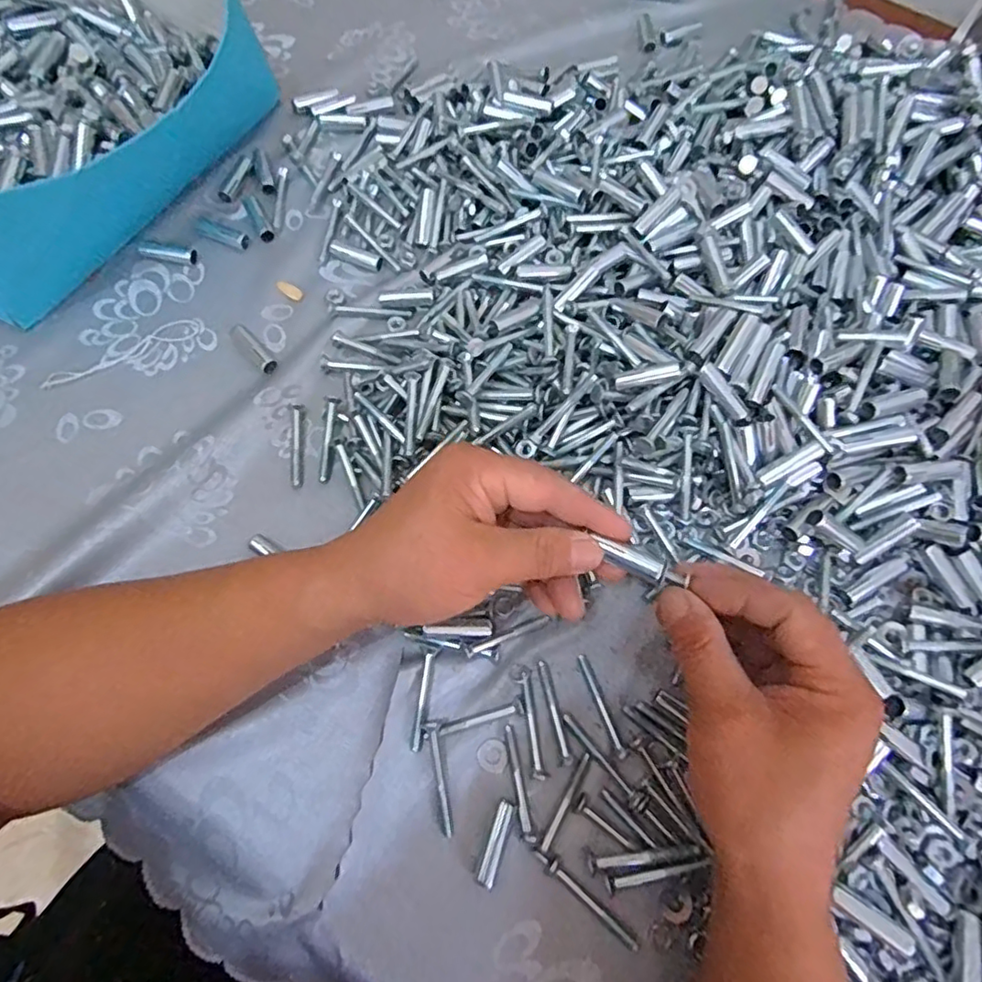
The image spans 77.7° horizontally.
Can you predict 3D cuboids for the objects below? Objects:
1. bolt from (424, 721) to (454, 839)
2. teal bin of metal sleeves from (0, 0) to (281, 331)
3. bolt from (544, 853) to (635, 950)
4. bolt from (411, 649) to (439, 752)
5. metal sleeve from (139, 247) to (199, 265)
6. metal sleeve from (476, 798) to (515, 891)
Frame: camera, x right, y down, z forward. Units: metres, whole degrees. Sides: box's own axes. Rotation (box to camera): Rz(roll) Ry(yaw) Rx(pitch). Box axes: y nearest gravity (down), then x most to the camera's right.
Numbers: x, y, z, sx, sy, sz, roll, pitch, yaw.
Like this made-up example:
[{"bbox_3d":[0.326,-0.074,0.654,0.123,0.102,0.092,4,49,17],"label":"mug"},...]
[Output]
[{"bbox_3d":[-0.026,0.150,0.319,0.008,0.010,0.056,-11,68,-4],"label":"bolt"},{"bbox_3d":[-0.321,-0.284,0.438,0.245,0.094,0.286,31,71,12],"label":"teal bin of metal sleeves"},{"bbox_3d":[0.050,0.205,0.301,0.056,0.008,0.009,41,73,15],"label":"bolt"},{"bbox_3d":[-0.036,0.114,0.333,0.006,0.004,0.053,6,68,2],"label":"bolt"},{"bbox_3d":[-0.232,-0.172,0.439,0.038,0.009,0.012,6,68,2],"label":"metal sleeve"},{"bbox_3d":[0.003,0.179,0.310,0.009,0.008,0.040,17,69,7],"label":"metal sleeve"}]

